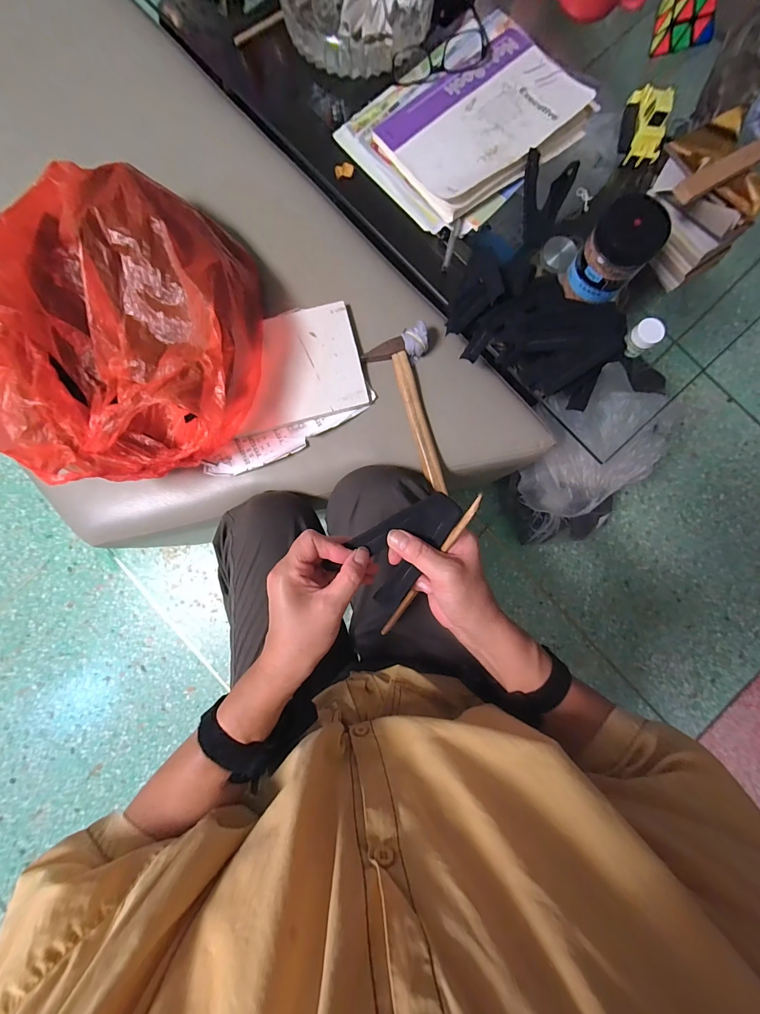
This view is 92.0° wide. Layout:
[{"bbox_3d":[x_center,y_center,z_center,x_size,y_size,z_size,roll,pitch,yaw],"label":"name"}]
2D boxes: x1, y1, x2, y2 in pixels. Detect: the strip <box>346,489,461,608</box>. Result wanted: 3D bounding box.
[{"bbox_3d":[0.031,0.037,0.326,0.099,0.028,0.068,-30,85,-3],"label":"strip"}]

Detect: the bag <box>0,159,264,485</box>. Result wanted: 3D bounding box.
[{"bbox_3d":[-0.323,-0.219,0.490,0.291,0.153,0.392,13,84,1],"label":"bag"}]

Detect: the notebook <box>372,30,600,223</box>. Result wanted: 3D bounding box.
[{"bbox_3d":[0.144,-0.537,0.511,0.262,0.025,0.180,-39,86,-4],"label":"notebook"}]

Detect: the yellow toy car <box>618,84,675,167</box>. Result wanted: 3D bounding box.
[{"bbox_3d":[0.374,-0.540,0.515,0.039,0.055,0.107,6,84,0],"label":"yellow toy car"}]

